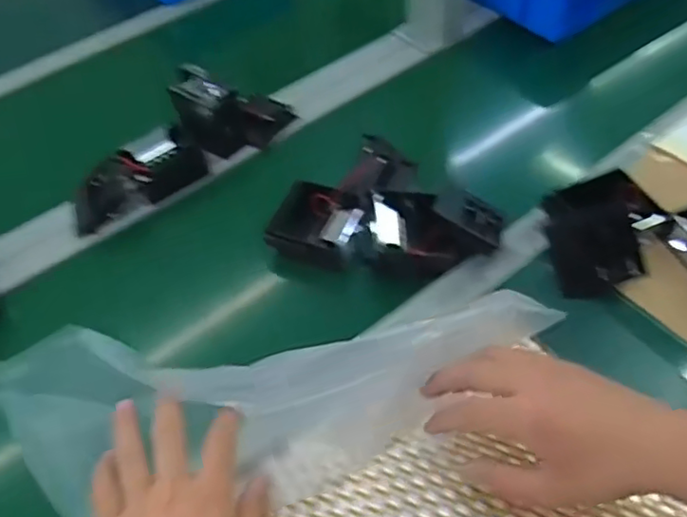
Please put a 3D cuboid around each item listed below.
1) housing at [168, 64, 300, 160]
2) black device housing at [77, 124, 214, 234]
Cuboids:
[{"bbox_3d":[-0.141,-0.197,0.774,0.131,0.081,0.101,-36,56,-22],"label":"housing"},{"bbox_3d":[-0.252,-0.099,0.732,0.168,0.046,0.088,-31,54,-19],"label":"black device housing"}]

